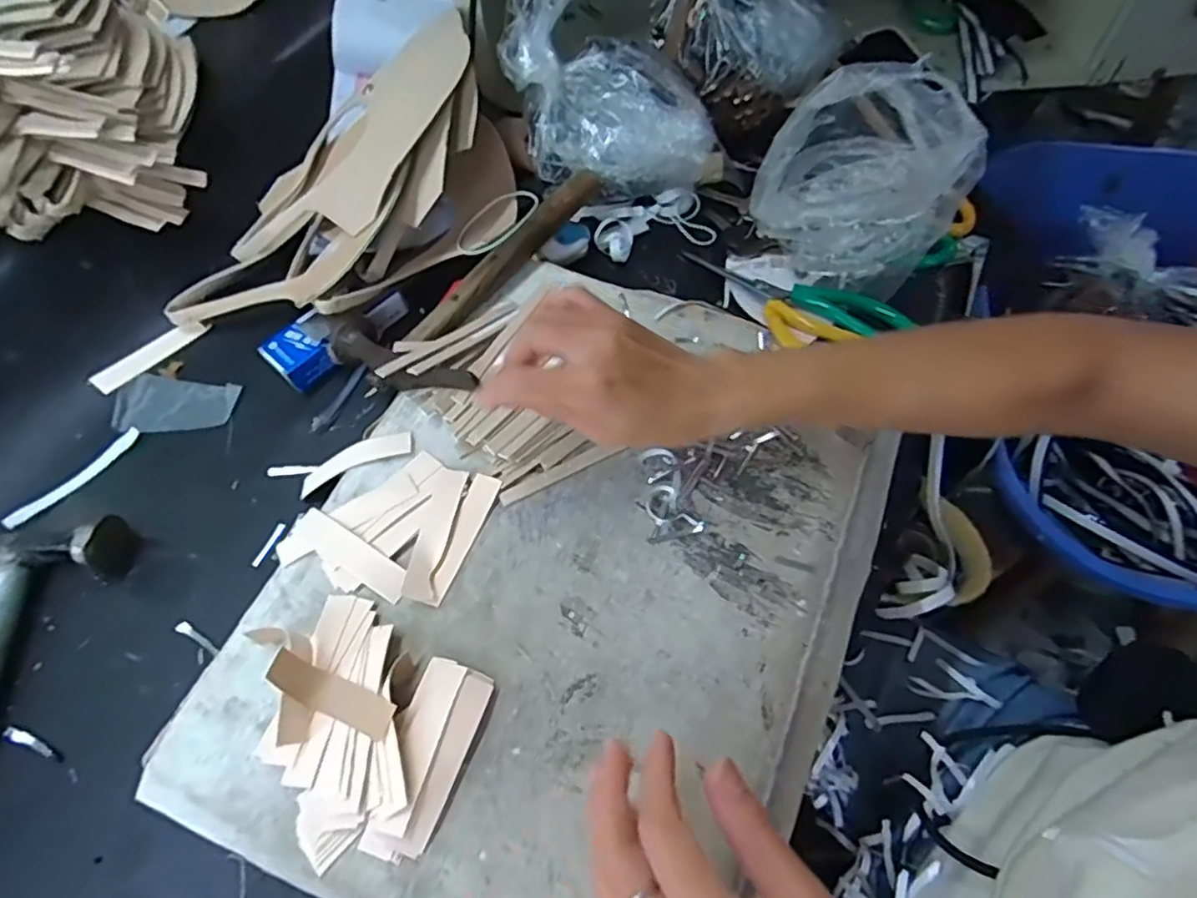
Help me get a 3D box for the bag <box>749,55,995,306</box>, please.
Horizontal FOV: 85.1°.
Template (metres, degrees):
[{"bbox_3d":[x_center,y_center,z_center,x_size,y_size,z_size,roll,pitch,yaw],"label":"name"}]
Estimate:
[{"bbox_3d":[0.181,-0.188,0.445,0.125,0.117,0.086,37,68,21],"label":"bag"}]

